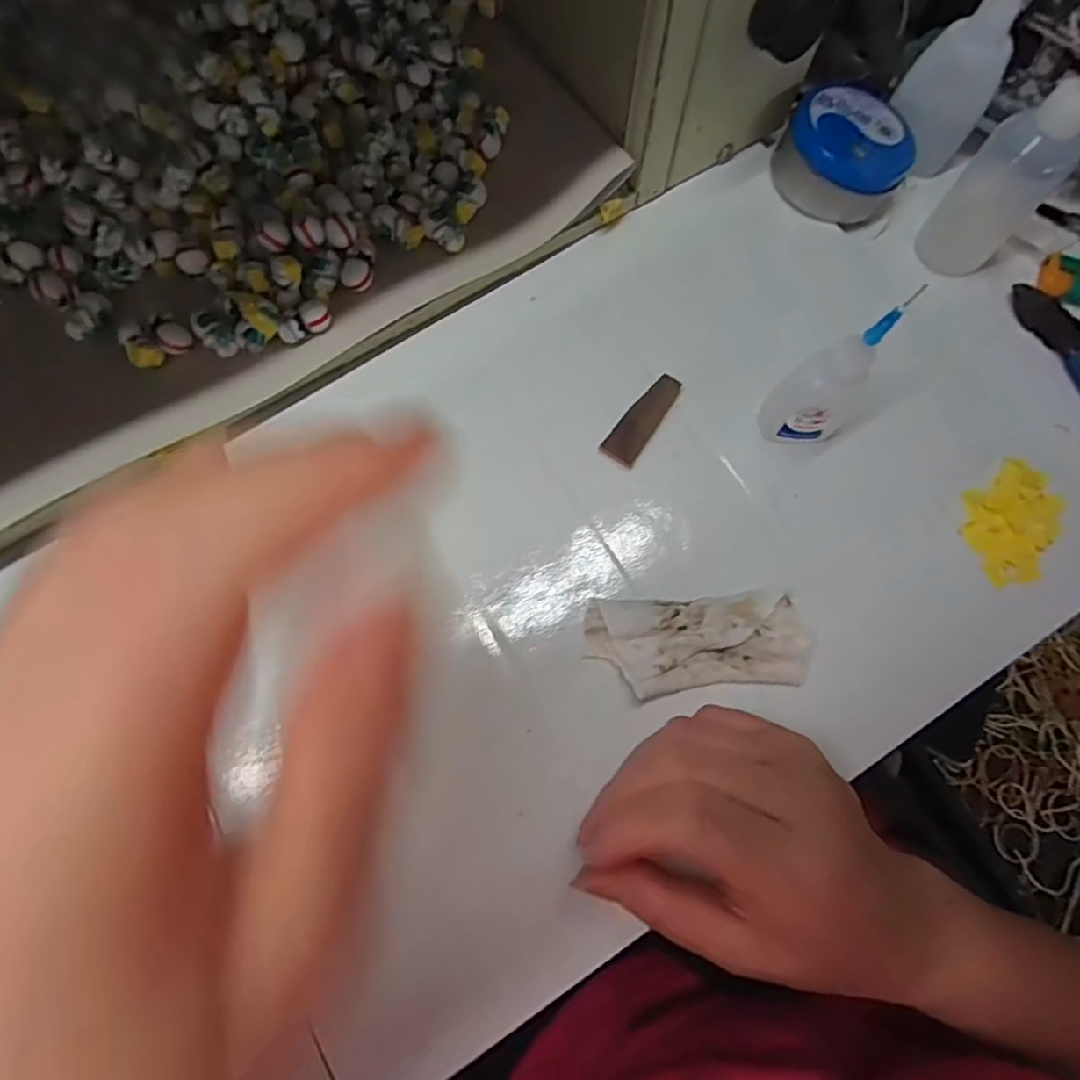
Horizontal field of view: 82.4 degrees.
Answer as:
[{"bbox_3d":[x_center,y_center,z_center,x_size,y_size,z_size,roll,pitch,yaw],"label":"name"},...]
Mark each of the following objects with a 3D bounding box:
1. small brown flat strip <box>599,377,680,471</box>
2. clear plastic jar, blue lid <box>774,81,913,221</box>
[{"bbox_3d":[0.049,-0.058,0.291,0.016,0.004,0.050,34,76,7],"label":"small brown flat strip"},{"bbox_3d":[0.158,-0.201,0.322,0.060,0.035,0.056,0,75,-2],"label":"clear plastic jar, blue lid"}]

